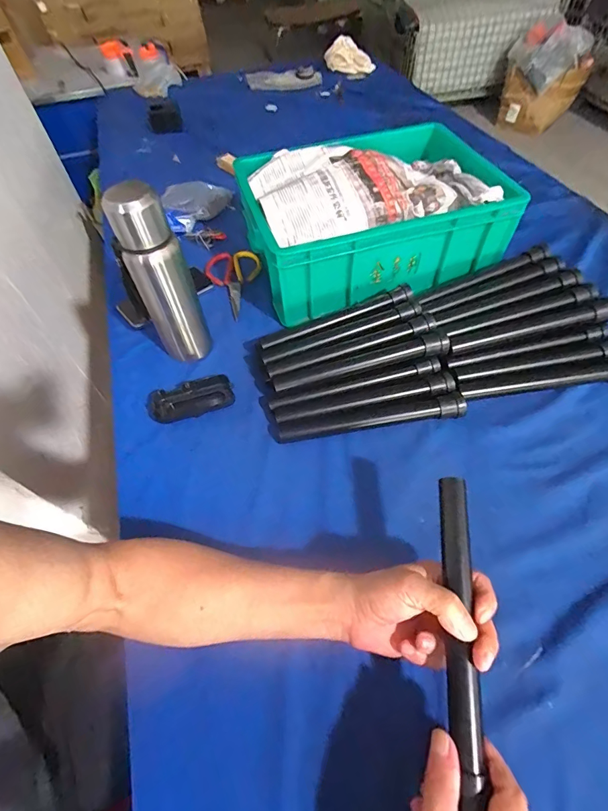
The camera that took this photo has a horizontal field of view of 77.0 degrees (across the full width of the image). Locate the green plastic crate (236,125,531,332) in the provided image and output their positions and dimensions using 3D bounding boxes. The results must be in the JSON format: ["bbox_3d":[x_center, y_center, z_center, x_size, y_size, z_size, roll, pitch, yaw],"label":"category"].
[{"bbox_3d":[0.114,-0.340,0.675,0.416,0.151,0.304,-15,57,-7],"label":"green plastic crate"}]

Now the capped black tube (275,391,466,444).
[{"bbox_3d":[0.087,0.017,0.505,0.248,0.025,0.029,-9,56,-3],"label":"capped black tube"}]

